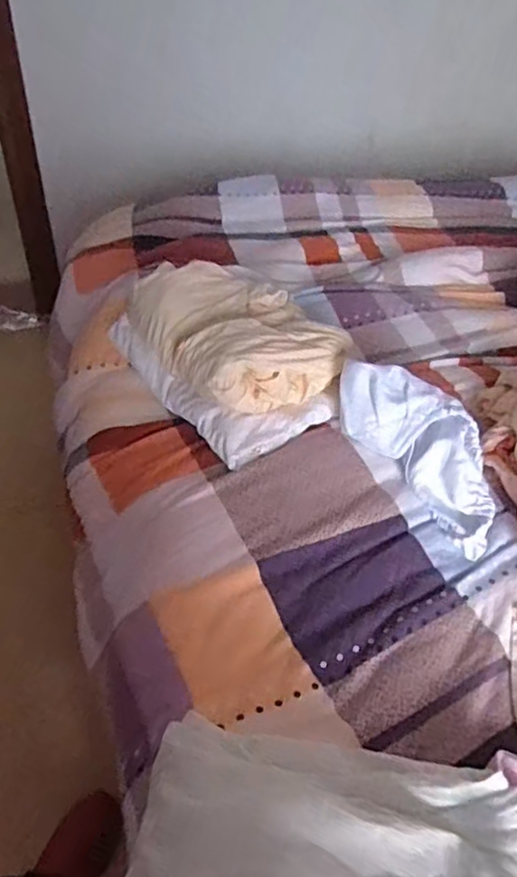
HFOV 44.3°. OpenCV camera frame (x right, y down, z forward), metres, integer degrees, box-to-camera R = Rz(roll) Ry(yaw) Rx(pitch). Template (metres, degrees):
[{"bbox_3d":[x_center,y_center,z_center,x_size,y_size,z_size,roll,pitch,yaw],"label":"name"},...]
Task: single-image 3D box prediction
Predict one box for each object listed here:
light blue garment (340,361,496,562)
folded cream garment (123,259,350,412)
[{"bbox_3d":[0.193,0.000,0.701,0.105,0.091,0.230,-26,51,-27],"label":"light blue garment"},{"bbox_3d":[-0.027,-0.142,0.817,0.206,0.078,0.256,-26,51,-27],"label":"folded cream garment"}]

